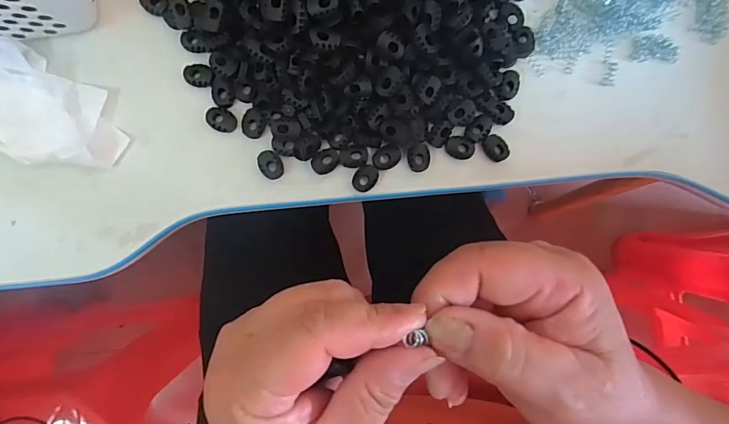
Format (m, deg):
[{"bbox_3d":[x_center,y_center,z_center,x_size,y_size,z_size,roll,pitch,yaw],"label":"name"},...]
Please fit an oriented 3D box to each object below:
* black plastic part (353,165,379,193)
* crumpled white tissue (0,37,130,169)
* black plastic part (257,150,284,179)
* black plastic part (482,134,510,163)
[{"bbox_3d":[0.001,-0.026,0.329,0.017,0.009,0.021,31,86,-1],"label":"black plastic part"},{"bbox_3d":[-0.237,-0.073,0.312,0.119,0.035,0.071,28,86,-1],"label":"crumpled white tissue"},{"bbox_3d":[-0.071,-0.035,0.328,0.016,0.007,0.021,-26,88,-4],"label":"black plastic part"},{"bbox_3d":[0.101,-0.049,0.334,0.018,0.006,0.022,-37,89,-4],"label":"black plastic part"}]

